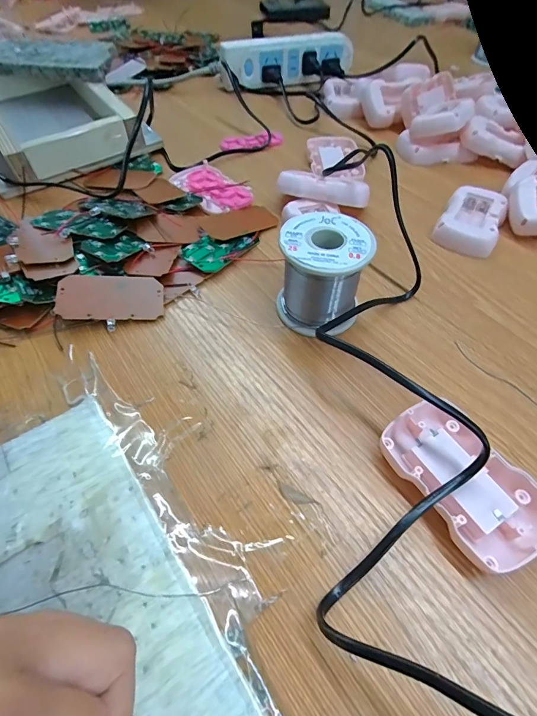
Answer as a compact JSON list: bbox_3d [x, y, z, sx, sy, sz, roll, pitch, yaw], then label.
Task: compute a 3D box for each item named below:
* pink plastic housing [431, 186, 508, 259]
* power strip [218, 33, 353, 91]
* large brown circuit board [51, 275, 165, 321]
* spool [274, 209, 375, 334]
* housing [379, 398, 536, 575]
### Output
[{"bbox_3d":[0.187,-0.127,0.352,0.051,0.020,0.078,27,58,18],"label":"pink plastic housing"},{"bbox_3d":[0.025,-0.423,0.542,0.190,0.049,0.046,-17,56,-13],"label":"power strip"},{"bbox_3d":[-0.119,-0.046,0.289,0.075,0.006,0.037,-1,65,-12],"label":"large brown circuit board"},{"bbox_3d":[0.038,-0.058,0.275,0.059,0.065,0.057,0,54,0],"label":"spool"},{"bbox_3d":[0.107,0.067,0.211,0.055,0.019,0.088,-23,57,-16],"label":"housing"}]

